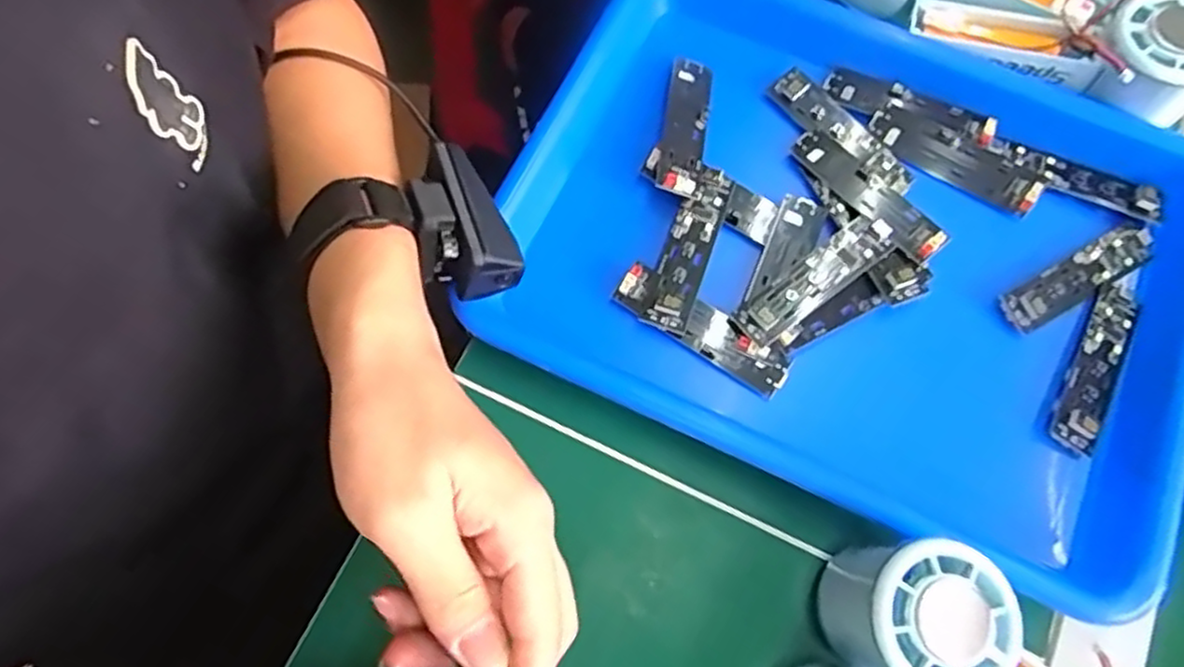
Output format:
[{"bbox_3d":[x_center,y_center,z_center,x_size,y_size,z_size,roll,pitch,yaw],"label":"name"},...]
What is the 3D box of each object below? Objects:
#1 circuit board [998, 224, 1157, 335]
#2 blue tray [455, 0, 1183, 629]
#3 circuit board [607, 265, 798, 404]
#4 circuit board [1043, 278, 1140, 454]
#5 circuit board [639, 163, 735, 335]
[{"bbox_3d":[0.248,-0.030,0.365,0.090,0.010,0.022,-27,75,-10],"label":"circuit board"},{"bbox_3d":[0.130,-0.042,0.364,0.340,0.034,0.250,26,73,7],"label":"blue tray"},{"bbox_3d":[0.054,-0.002,0.354,0.091,0.006,0.023,34,91,7],"label":"circuit board"},{"bbox_3d":[0.247,0.015,0.353,0.022,0.014,0.090,29,74,7],"label":"circuit board"},{"bbox_3d":[0.050,-0.044,0.364,0.022,0.013,0.092,20,73,5],"label":"circuit board"}]

